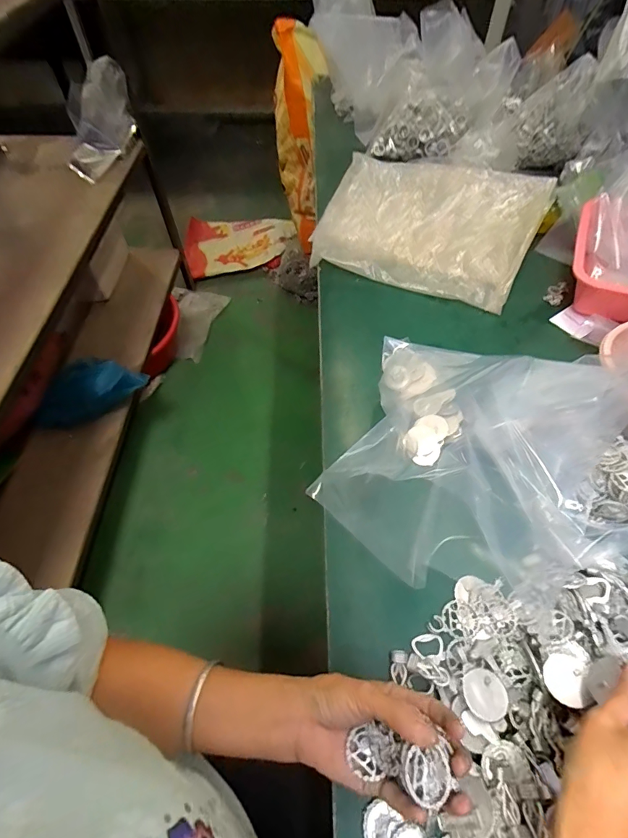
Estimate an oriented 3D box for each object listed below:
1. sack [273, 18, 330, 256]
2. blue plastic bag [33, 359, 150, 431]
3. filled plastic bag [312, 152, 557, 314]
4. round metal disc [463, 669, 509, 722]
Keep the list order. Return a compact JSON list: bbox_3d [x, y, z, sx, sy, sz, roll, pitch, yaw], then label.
[{"bbox_3d":[-0.041,-0.861,1.323,0.146,0.602,0.222,-7,57,-3],"label":"sack"},{"bbox_3d":[-0.581,-0.072,1.042,0.283,0.101,0.116,-21,59,-13],"label":"blue plastic bag"},{"bbox_3d":[0.181,-0.326,0.680,0.338,0.035,0.238,21,84,13],"label":"filled plastic bag"},{"bbox_3d":[0.146,0.235,0.347,0.038,0.006,0.037,7,39,-5],"label":"round metal disc"}]

